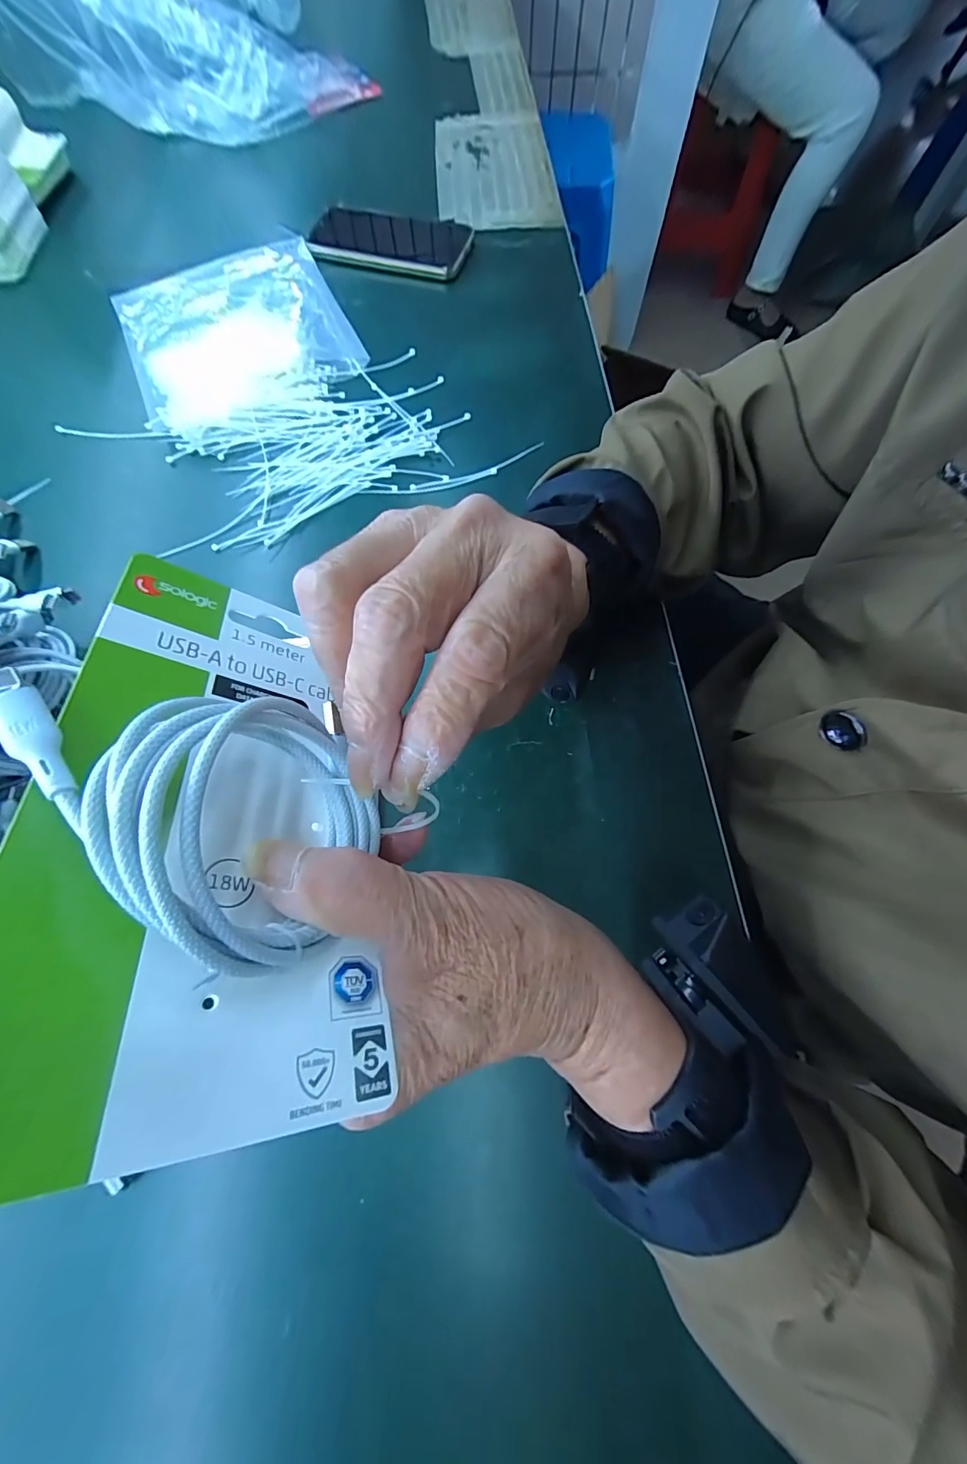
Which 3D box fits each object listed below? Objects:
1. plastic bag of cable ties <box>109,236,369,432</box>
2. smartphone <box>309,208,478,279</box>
[{"bbox_3d":[-0.225,-0.368,0.428,0.191,0.016,0.216,-24,72,-7],"label":"plastic bag of cable ties"},{"bbox_3d":[-0.094,-0.510,0.481,0.158,0.015,0.082,16,70,6],"label":"smartphone"}]

